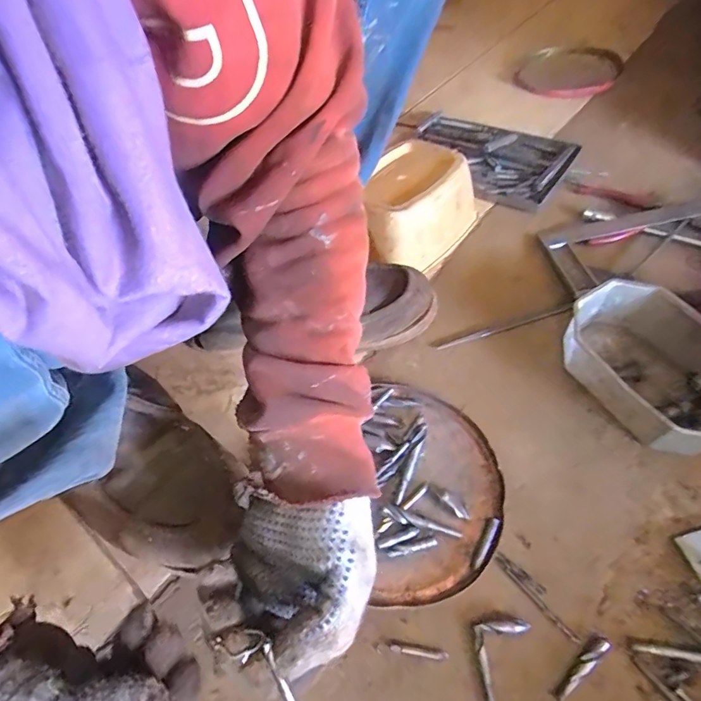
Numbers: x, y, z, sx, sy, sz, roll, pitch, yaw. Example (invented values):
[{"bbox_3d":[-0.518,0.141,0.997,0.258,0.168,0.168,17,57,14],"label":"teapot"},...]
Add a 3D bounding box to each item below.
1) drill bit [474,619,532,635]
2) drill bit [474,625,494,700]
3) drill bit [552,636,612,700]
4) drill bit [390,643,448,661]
[{"bbox_3d":[0.121,0.221,0.366,0.041,0.008,0.010,-6,53,5],"label":"drill bit"},{"bbox_3d":[0.105,0.249,0.354,0.007,0.006,0.063,-9,52,3],"label":"drill bit"},{"bbox_3d":[0.178,0.244,0.354,0.058,0.009,0.011,-36,56,-17],"label":"drill bit"},{"bbox_3d":[0.054,0.238,0.363,0.045,0.004,0.006,3,54,12],"label":"drill bit"}]

